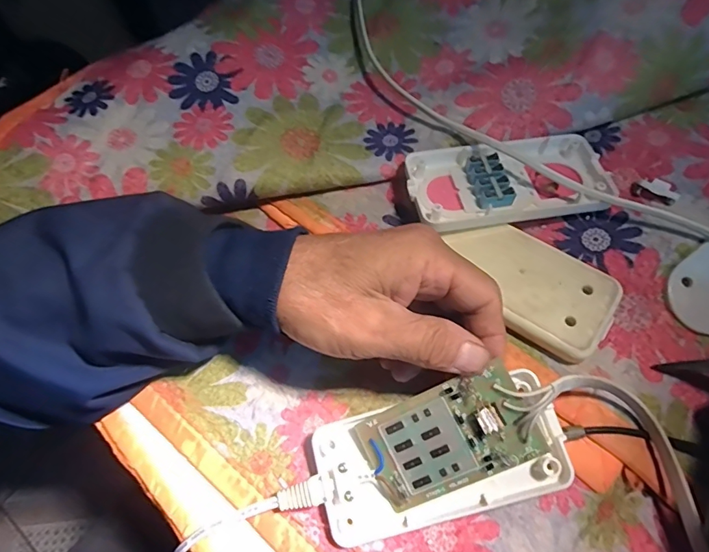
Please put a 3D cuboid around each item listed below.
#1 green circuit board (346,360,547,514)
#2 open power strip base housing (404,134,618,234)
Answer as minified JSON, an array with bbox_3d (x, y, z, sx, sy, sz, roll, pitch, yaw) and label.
[{"bbox_3d":[0.046,0.084,0.229,0.086,0.008,0.052,-30,80,13],"label":"green circuit board"},{"bbox_3d":[0.098,-0.062,0.289,0.123,0.013,0.061,-10,64,-1],"label":"open power strip base housing"}]

